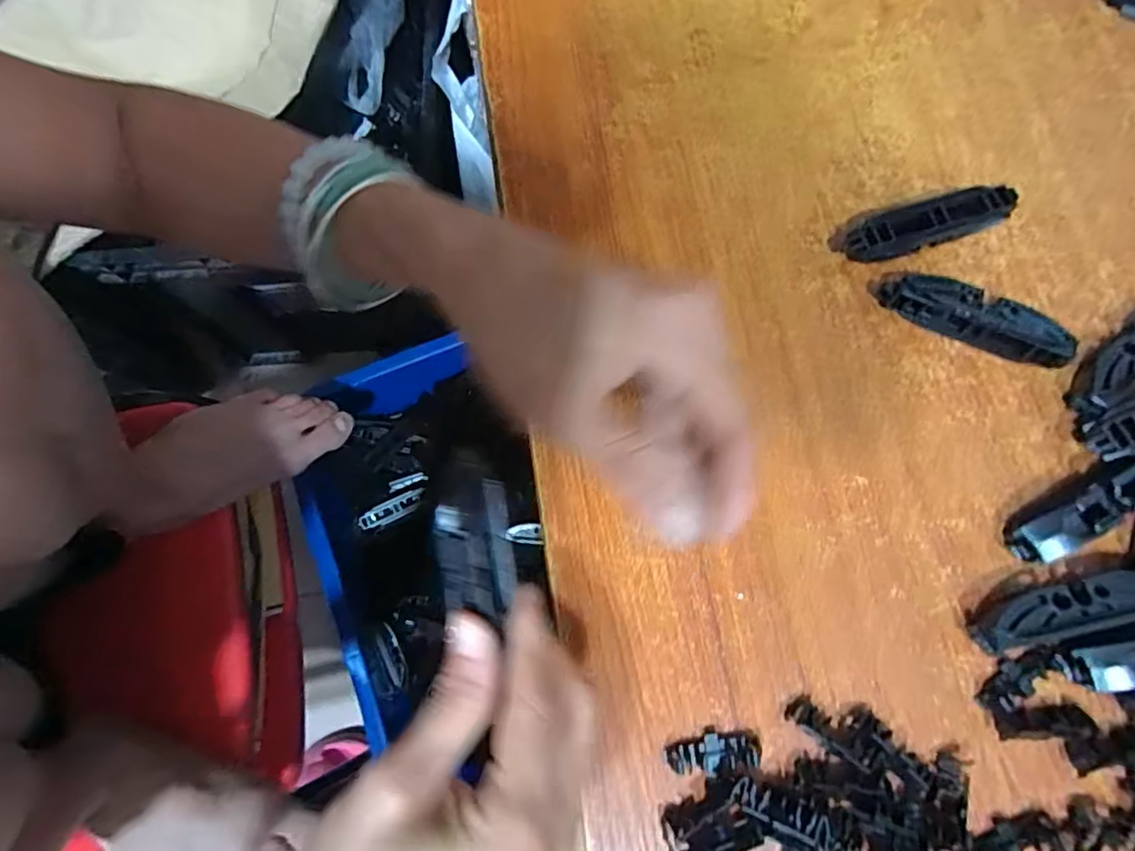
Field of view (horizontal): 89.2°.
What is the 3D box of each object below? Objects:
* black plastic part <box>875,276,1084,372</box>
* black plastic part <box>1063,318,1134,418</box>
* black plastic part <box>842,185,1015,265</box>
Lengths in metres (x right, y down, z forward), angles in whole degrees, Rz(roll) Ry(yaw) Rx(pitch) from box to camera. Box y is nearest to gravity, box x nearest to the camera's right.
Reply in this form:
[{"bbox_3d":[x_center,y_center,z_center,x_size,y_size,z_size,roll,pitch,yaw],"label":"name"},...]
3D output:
[{"bbox_3d":[0.179,-0.048,0.254,0.077,0.019,0.017,25,76,9],"label":"black plastic part"},{"bbox_3d":[0.242,-0.031,0.248,0.073,0.017,0.018,-36,76,-8],"label":"black plastic part"},{"bbox_3d":[0.163,-0.092,0.266,0.079,0.021,0.020,-16,74,-2],"label":"black plastic part"}]

